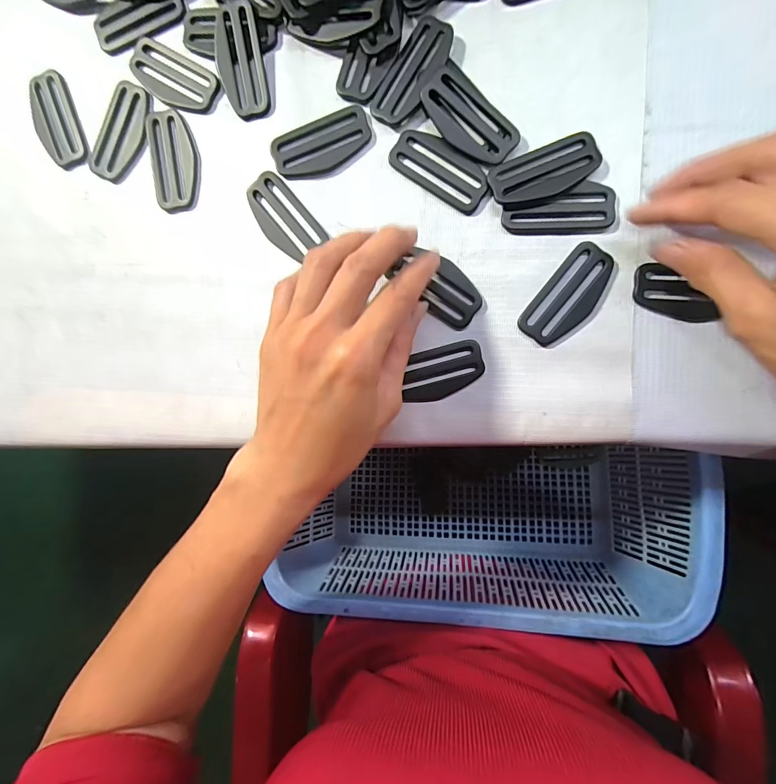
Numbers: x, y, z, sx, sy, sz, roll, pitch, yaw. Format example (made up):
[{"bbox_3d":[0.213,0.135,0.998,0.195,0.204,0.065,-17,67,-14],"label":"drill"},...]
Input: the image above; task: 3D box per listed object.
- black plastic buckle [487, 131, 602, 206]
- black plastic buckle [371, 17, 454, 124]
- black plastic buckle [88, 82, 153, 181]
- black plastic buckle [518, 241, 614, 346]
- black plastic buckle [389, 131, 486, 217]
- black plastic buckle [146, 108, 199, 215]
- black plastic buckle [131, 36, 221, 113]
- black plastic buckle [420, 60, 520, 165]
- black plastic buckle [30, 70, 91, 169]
[{"bbox_3d":[0.086,-0.122,0.217,0.059,0.006,0.027,-19,90,8],"label":"black plastic buckle"},{"bbox_3d":[0.014,-0.182,0.224,0.025,0.004,0.057,36,97,5],"label":"black plastic buckle"},{"bbox_3d":[-0.170,-0.165,0.252,0.032,0.004,0.059,27,96,6],"label":"black plastic buckle"},{"bbox_3d":[0.101,-0.053,0.220,0.030,0.004,0.059,38,97,5],"label":"black plastic buckle"},{"bbox_3d":[0.030,-0.128,0.226,0.058,0.004,0.026,36,97,5],"label":"black plastic buckle"},{"bbox_3d":[-0.135,-0.146,0.247,0.030,0.004,0.061,-8,91,8],"label":"black plastic buckle"},{"bbox_3d":[-0.135,-0.196,0.247,0.060,0.004,0.030,31,96,5],"label":"black plastic buckle"},{"bbox_3d":[0.044,-0.152,0.221,0.030,0.008,0.058,-41,93,10],"label":"black plastic buckle"},{"bbox_3d":[-0.217,-0.178,0.259,0.025,0.006,0.059,-18,90,8],"label":"black plastic buckle"}]

